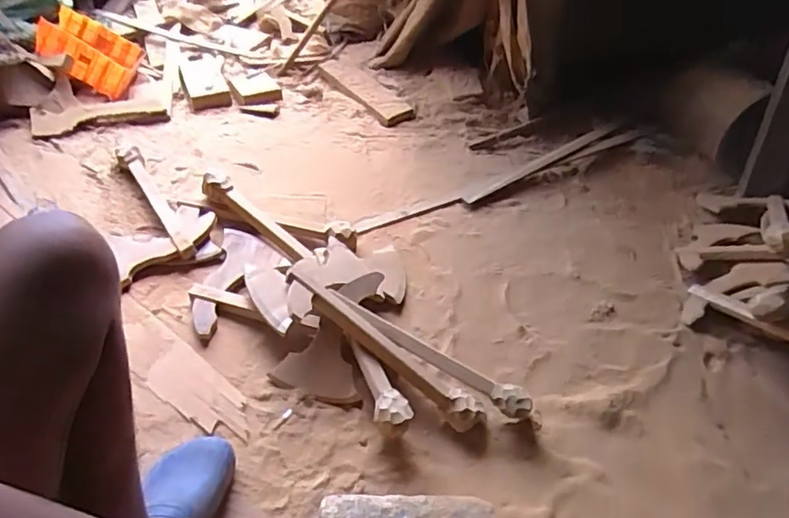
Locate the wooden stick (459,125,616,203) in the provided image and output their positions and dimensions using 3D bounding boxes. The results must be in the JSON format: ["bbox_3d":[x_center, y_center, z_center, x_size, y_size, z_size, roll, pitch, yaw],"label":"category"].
[{"bbox_3d":[0.375,-0.243,1.413,0.544,0.024,0.038,-25,51,-29],"label":"wooden stick"}]

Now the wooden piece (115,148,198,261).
[{"bbox_3d":[-0.492,-0.119,1.166,0.042,0.034,0.349,-22,49,-27],"label":"wooden piece"}]

